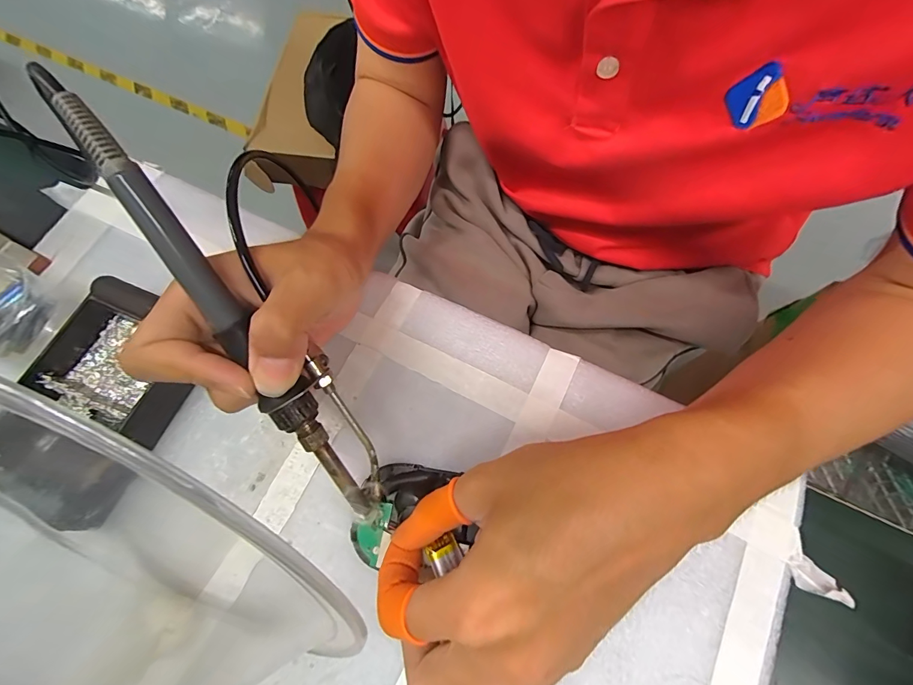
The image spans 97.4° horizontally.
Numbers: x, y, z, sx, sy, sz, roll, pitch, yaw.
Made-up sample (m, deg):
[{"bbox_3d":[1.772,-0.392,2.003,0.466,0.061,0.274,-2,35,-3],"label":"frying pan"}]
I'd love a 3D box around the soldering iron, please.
[{"bbox_3d":[-0.090,-0.007,0.173,0.031,0.017,0.211,-37,107,-14],"label":"soldering iron"}]

